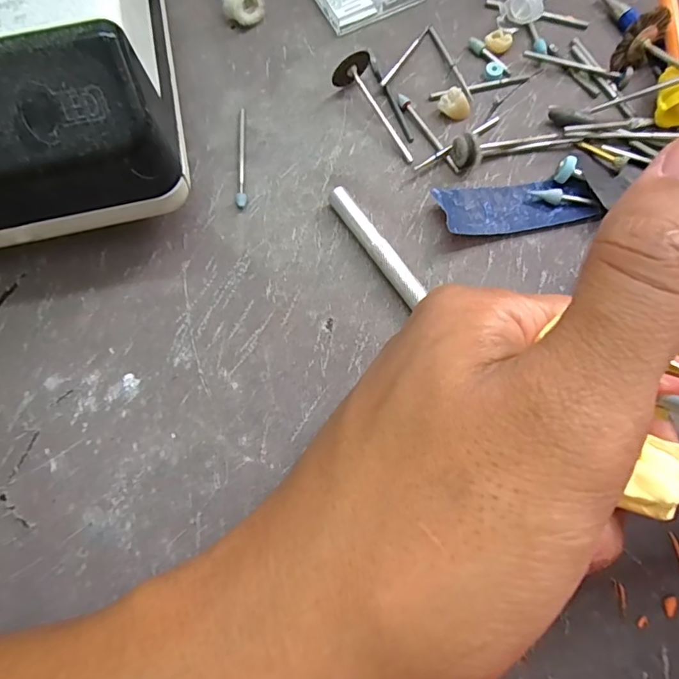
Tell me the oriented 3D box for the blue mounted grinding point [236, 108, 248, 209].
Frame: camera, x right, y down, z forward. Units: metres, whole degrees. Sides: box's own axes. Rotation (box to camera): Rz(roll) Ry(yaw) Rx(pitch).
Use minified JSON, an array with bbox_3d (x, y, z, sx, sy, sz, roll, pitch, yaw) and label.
[{"bbox_3d":[-0.039,-0.073,0.191,0.004,0.004,0.047,-4,74,0],"label":"blue mounted grinding point"}]

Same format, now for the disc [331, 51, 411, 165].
[{"bbox_3d":[0.013,-0.089,0.189,0.015,0.015,0.044,-23,74,-5],"label":"disc"}]

